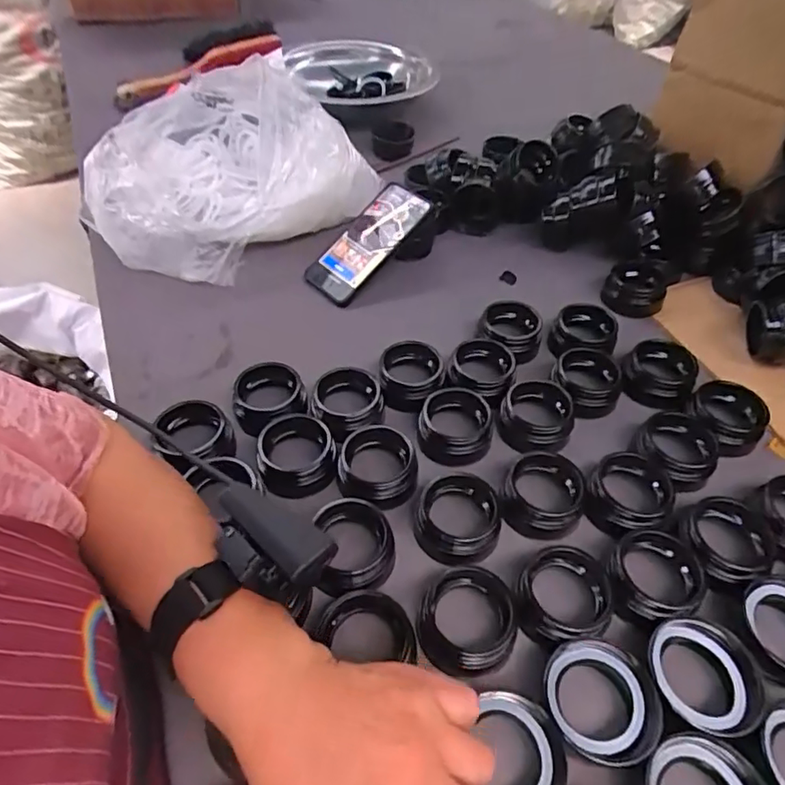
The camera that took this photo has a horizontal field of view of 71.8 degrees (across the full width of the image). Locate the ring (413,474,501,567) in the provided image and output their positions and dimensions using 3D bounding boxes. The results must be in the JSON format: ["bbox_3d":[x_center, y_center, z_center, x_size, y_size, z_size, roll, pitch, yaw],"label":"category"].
[{"bbox_3d":[0.050,0.098,0.418,0.065,0.027,0.069,1,48,-1],"label":"ring"}]

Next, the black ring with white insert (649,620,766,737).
[{"bbox_3d":[0.196,0.182,0.344,0.058,0.033,0.063,1,48,-1],"label":"black ring with white insert"}]

